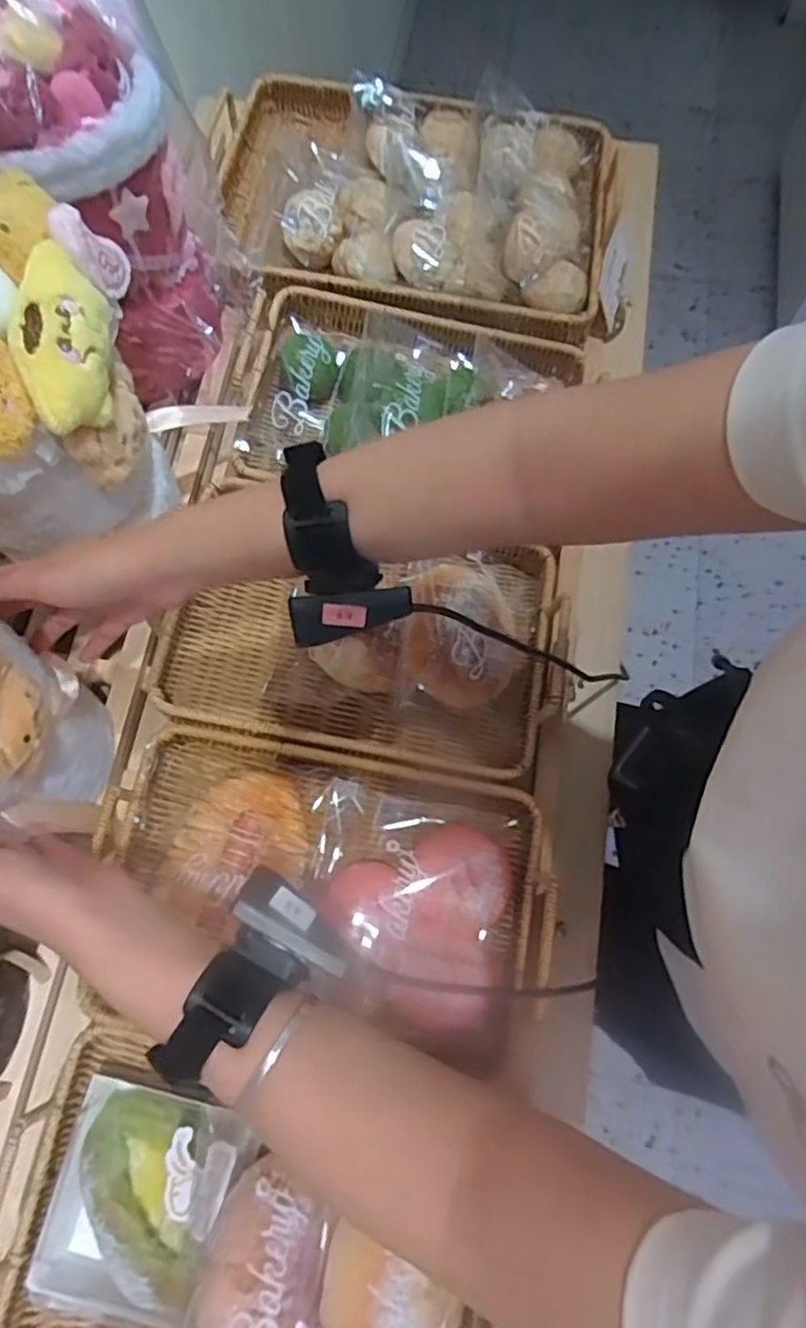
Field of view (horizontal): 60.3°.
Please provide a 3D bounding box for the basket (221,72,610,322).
[{"bbox_3d":[0.012,-0.468,0.685,0.385,0.073,0.293,8,73,4],"label":"basket"}]

